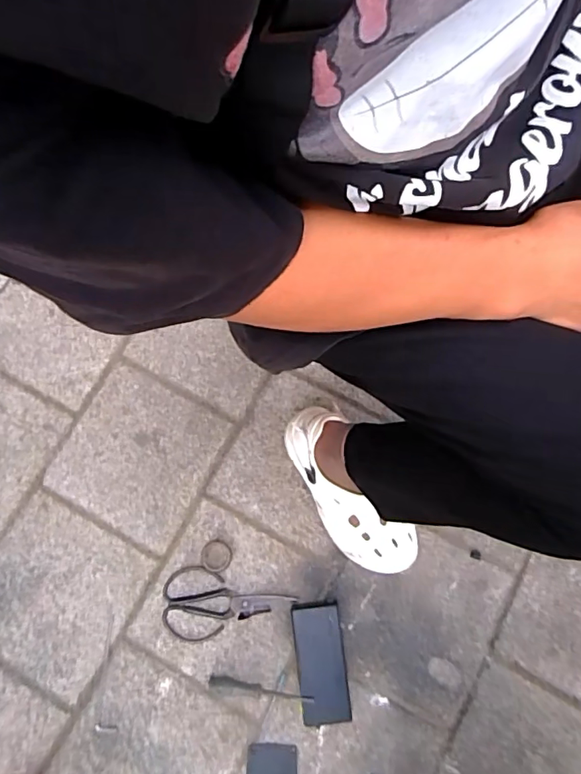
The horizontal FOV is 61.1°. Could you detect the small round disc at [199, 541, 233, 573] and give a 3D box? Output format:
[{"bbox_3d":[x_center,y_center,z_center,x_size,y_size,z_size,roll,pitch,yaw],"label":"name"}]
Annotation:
[{"bbox_3d":[-0.119,0.271,0.788,0.050,0.010,0.049,0,78,0],"label":"small round disc"}]

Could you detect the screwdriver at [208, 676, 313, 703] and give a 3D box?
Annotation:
[{"bbox_3d":[-0.046,0.456,0.738,0.157,0.019,0.019,6,77,8],"label":"screwdriver"}]

